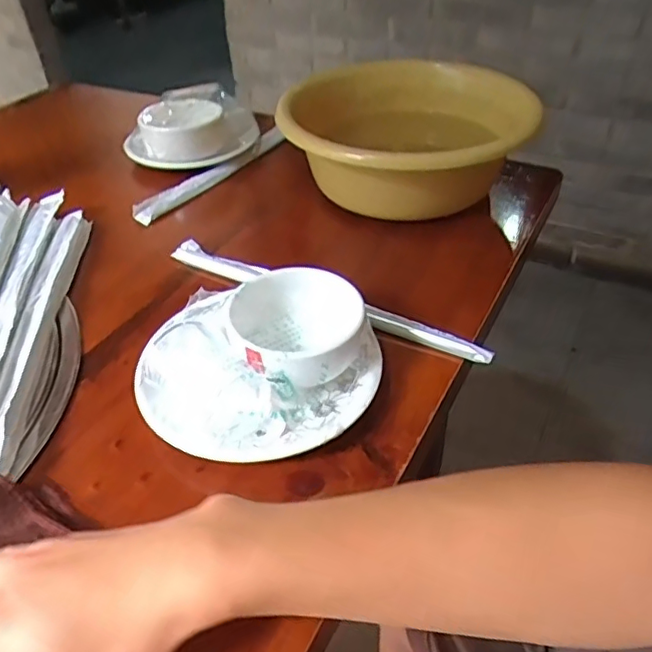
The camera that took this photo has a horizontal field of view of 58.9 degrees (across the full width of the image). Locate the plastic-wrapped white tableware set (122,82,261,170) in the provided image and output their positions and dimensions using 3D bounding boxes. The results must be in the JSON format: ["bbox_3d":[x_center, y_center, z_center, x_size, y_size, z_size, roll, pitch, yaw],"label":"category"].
[{"bbox_3d":[-0.148,-0.232,0.669,0.123,0.060,0.131,15,45,18],"label":"plastic-wrapped white tableware set"}]

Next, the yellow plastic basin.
[{"bbox_3d":[0.082,-0.188,0.606,0.249,0.109,0.248,2,42,5],"label":"yellow plastic basin"}]

